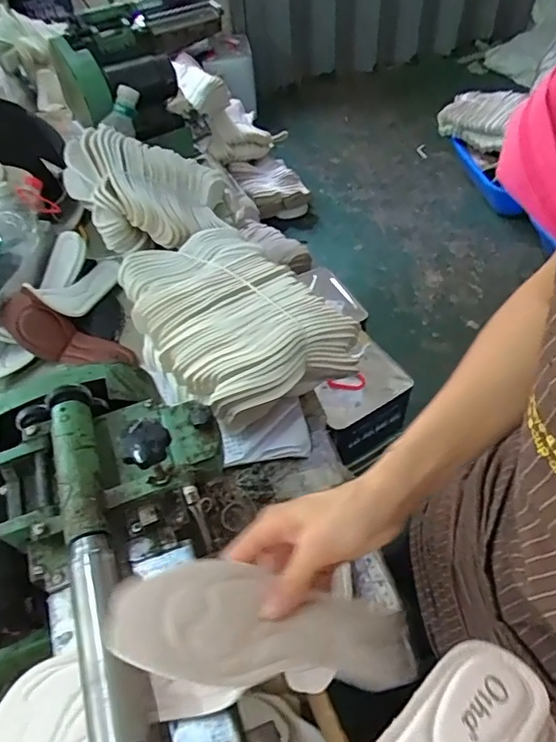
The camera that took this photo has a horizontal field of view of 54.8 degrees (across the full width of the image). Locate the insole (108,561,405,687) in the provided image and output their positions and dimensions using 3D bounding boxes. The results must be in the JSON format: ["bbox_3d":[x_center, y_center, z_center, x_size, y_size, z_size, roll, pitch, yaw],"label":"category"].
[{"bbox_3d":[-0.001,0.167,0.354,0.213,0.010,0.068,17,47,-23],"label":"insole"}]

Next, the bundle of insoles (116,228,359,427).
[{"bbox_3d":[-0.081,-0.102,0.813,0.256,0.080,0.399,-27,54,-17],"label":"bundle of insoles"}]

